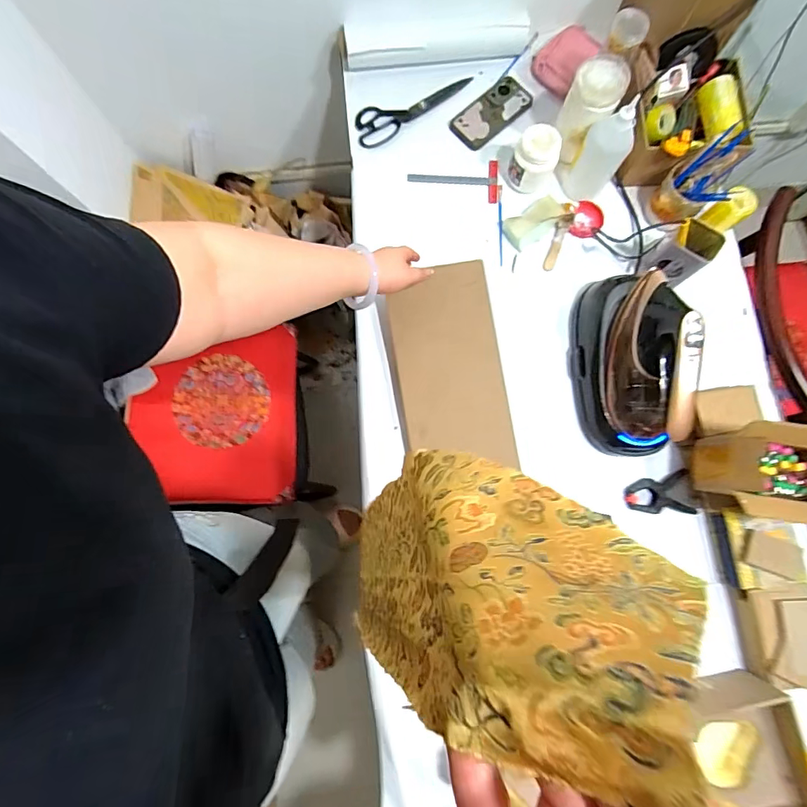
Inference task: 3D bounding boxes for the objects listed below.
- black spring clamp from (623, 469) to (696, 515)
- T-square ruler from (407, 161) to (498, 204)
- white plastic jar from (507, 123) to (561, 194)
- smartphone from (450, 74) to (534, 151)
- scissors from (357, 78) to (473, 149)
[{"bbox_3d":[0.418,0.150,0.730,0.103,0.019,0.068,-5,80,-2],"label":"black spring clamp"},{"bbox_3d":[0.092,-0.417,0.838,0.167,0.007,0.076,2,88,4],"label":"T-square ruler"},{"bbox_3d":[0.232,-0.433,0.794,0.076,0.093,0.070,0,80,-1],"label":"white plastic jar"},{"bbox_3d":[0.171,-0.566,0.856,0.160,0.014,0.080,-40,83,-8],"label":"smartphone"},{"bbox_3d":[0.011,-0.583,0.862,0.245,0.016,0.078,-36,82,-7],"label":"scissors"}]

